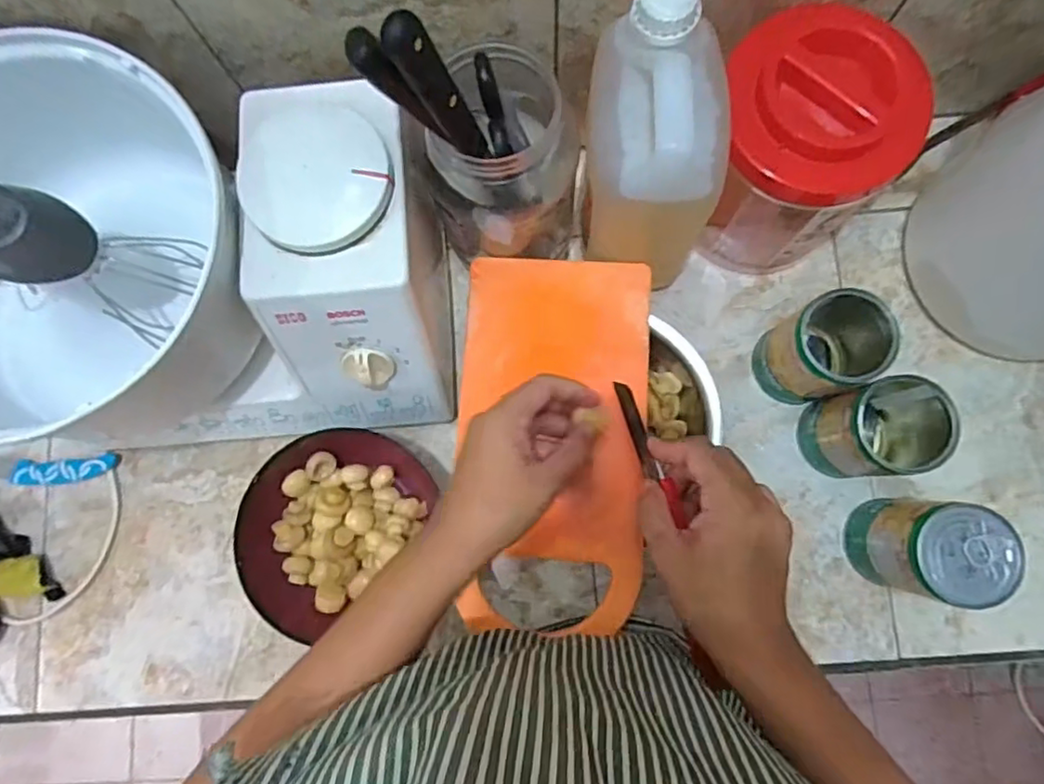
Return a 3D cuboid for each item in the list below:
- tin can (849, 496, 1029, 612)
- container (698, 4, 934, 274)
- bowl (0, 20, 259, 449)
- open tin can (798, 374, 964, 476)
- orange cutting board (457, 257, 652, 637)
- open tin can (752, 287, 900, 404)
[{"bbox_3d":[0.310,0.121,0.483,0.073,0.113,0.069,0,81,2],"label":"tin can"},{"bbox_3d":[0.215,-0.185,0.497,0.129,0.177,0.127,2,81,3],"label":"container"},{"bbox_3d":[-0.336,-0.090,0.448,0.239,0.177,0.232,-27,81,-2],"label":"bowl"},{"bbox_3d":[0.284,0.030,0.498,0.082,0.107,0.068,-11,81,1],"label":"open tin can"},{"bbox_3d":[0.023,0.034,0.472,0.142,0.017,0.279,3,80,1],"label":"orange cutting board"},{"bbox_3d":[0.245,-0.030,0.510,0.067,0.116,0.066,0,81,2],"label":"open tin can"}]

